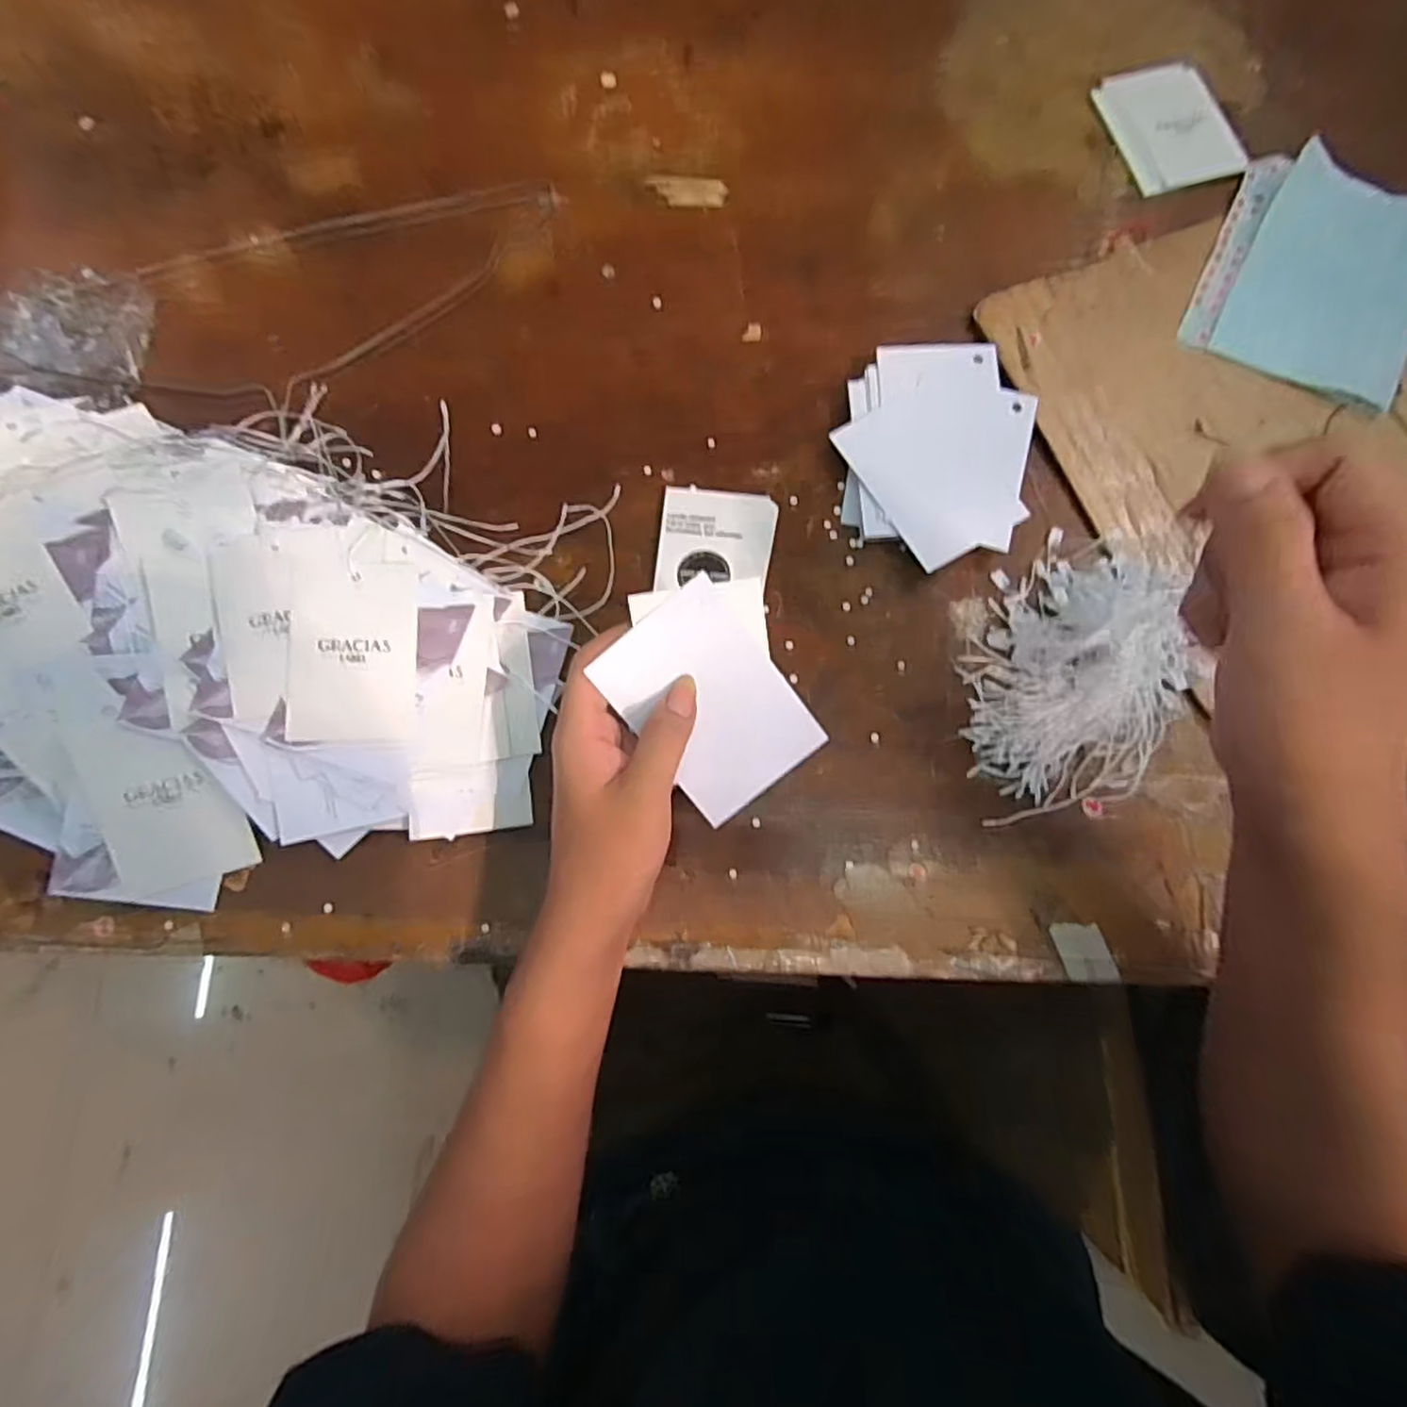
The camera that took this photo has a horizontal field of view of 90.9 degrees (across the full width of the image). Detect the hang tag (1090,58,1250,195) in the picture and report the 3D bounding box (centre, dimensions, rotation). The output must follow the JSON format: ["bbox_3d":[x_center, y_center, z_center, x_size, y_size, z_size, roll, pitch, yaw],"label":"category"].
[{"bbox_3d":[0.311,-0.385,0.462,0.072,0.008,0.096,-13,76,-2],"label":"hang tag"}]

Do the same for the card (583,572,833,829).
[{"bbox_3d":[0.004,0.001,0.323,0.069,0.004,0.098,-38,103,0],"label":"card"}]

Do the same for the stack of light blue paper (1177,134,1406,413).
[{"bbox_3d":[0.383,-0.267,0.428,0.124,0.012,0.160,26,78,7],"label":"stack of light blue paper"}]

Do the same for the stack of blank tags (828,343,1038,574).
[{"bbox_3d":[0.133,-0.145,0.403,0.104,0.016,0.137,9,77,4],"label":"stack of blank tags"}]

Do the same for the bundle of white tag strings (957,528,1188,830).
[{"bbox_3d":[0.197,-0.019,0.369,0.105,0.024,0.150,1,76,2],"label":"bundle of white tag strings"}]

